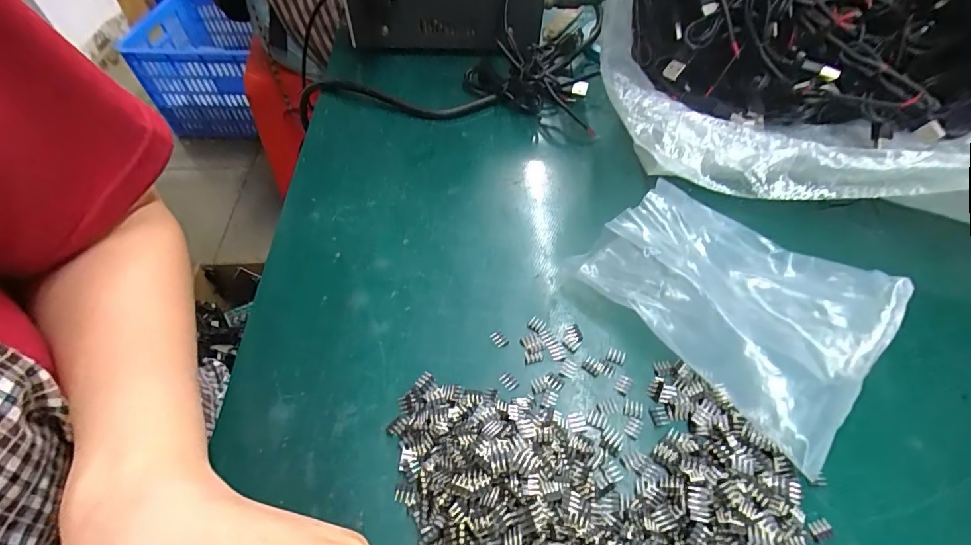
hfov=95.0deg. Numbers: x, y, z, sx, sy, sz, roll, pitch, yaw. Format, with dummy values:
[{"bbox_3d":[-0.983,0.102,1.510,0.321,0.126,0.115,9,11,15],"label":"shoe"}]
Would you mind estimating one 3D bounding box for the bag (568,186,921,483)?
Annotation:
[{"bbox_3d":[0.139,0.008,0.258,0.117,0.040,0.152,-37,62,-26],"label":"bag"}]

